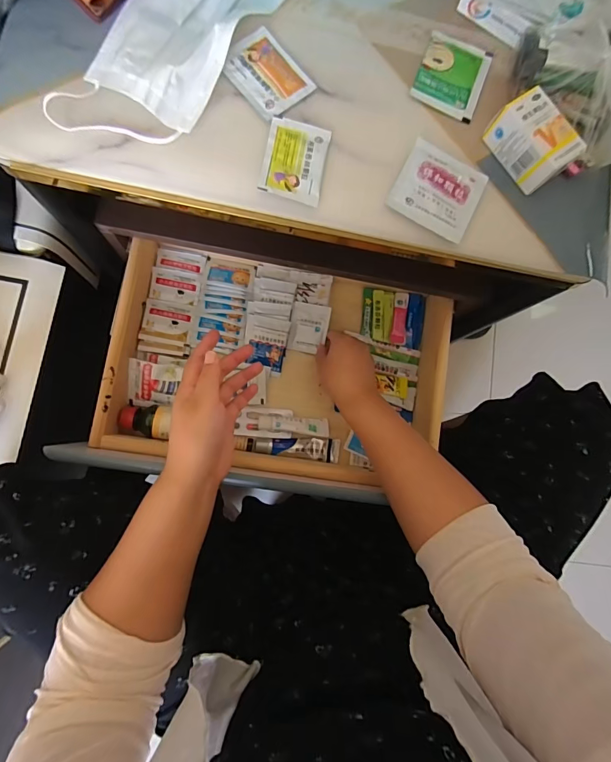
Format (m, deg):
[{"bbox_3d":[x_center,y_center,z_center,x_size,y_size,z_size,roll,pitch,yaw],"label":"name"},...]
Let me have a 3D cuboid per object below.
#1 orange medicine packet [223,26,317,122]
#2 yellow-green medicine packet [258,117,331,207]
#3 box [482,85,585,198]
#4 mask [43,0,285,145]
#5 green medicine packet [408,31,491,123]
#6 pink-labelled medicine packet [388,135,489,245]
[{"bbox_3d":[-0.033,-0.256,0.318,0.054,0.004,0.067,-42,90,-10],"label":"orange medicine packet"},{"bbox_3d":[-0.008,-0.179,0.310,0.048,0.004,0.067,11,82,-6],"label":"yellow-green medicine packet"},{"bbox_3d":[0.191,-0.200,0.321,0.037,0.035,0.067,-35,88,-10],"label":"box"},{"bbox_3d":[-0.102,-0.269,0.302,0.084,0.022,0.202,29,81,-3],"label":"mask"},{"bbox_3d":[0.130,-0.271,0.340,0.059,0.004,0.073,21,81,-4],"label":"green medicine packet"},{"bbox_3d":[0.112,-0.160,0.321,0.069,0.004,0.070,26,81,-3],"label":"pink-labelled medicine packet"}]

